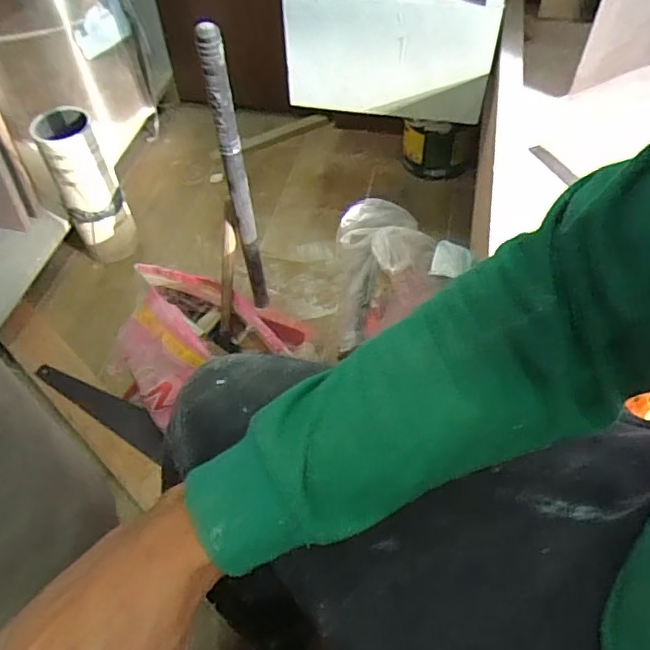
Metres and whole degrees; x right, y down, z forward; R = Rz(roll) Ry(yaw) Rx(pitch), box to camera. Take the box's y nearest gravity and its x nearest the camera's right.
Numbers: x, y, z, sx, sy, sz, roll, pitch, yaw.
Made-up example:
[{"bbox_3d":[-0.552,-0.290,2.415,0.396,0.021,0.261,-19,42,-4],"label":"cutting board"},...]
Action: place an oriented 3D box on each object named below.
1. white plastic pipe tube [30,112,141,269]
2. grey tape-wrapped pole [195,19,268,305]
[{"bbox_3d":[-0.482,-0.282,1.145,0.112,0.271,0.112,-28,57,-18],"label":"white plastic pipe tube"},{"bbox_3d":[-0.127,-0.194,0.849,0.031,0.502,0.030,-5,52,-2],"label":"grey tape-wrapped pole"}]

